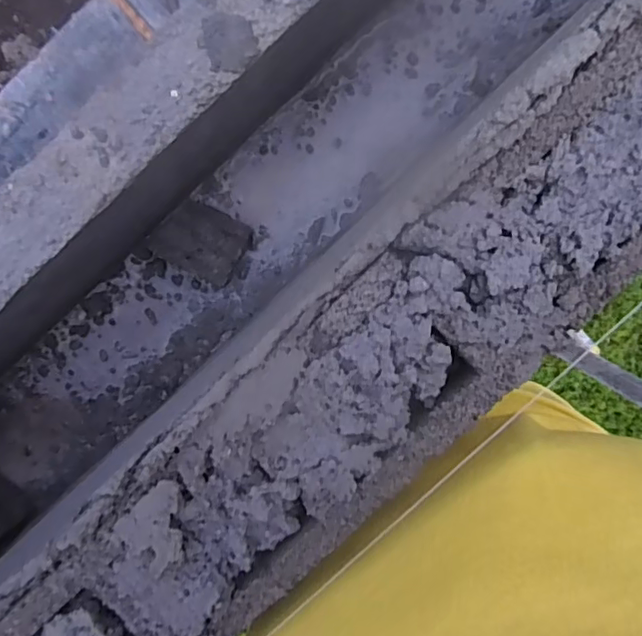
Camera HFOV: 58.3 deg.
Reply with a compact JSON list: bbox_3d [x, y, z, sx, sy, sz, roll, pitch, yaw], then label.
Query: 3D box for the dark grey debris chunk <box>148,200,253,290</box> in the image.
[{"bbox_3d":[-0.195,-0.123,0.943,0.146,0.043,0.119,30,97,-7],"label":"dark grey debris chunk"}]

